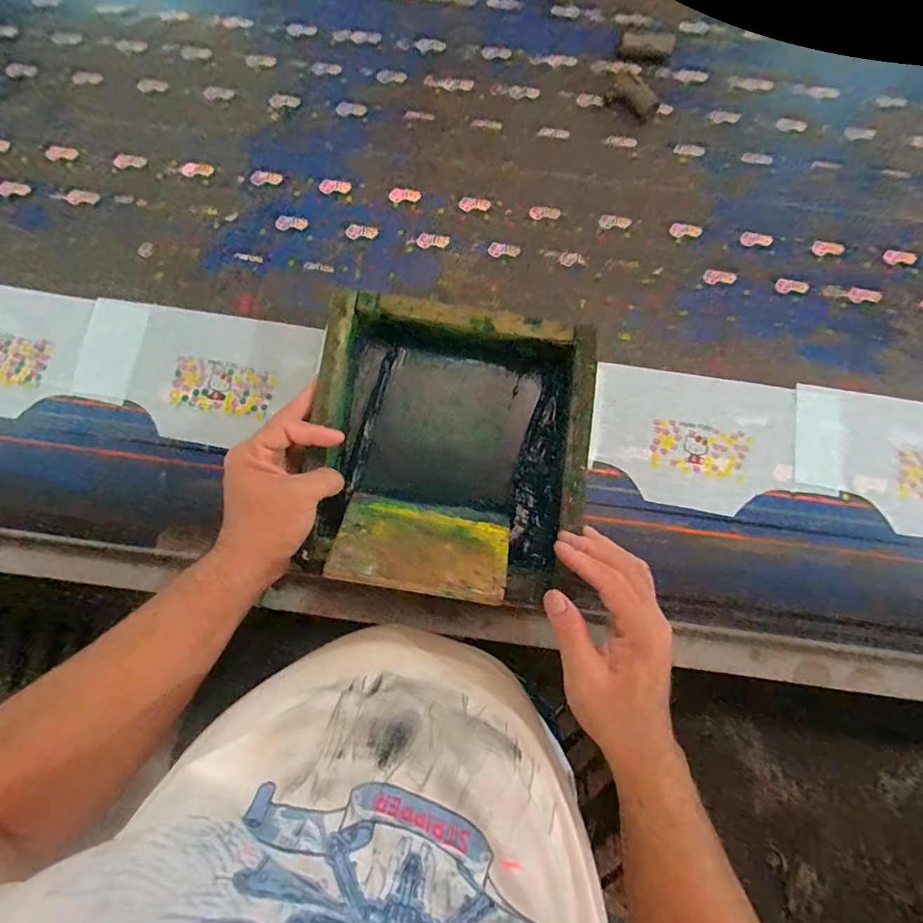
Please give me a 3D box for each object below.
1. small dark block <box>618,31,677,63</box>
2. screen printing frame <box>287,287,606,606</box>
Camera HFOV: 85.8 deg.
[{"bbox_3d":[0.213,-0.475,0.570,0.060,0.015,0.029,8,78,1],"label":"small dark block"},{"bbox_3d":[-0.012,-0.014,0.454,0.241,0.080,0.253,9,78,1],"label":"screen printing frame"}]

